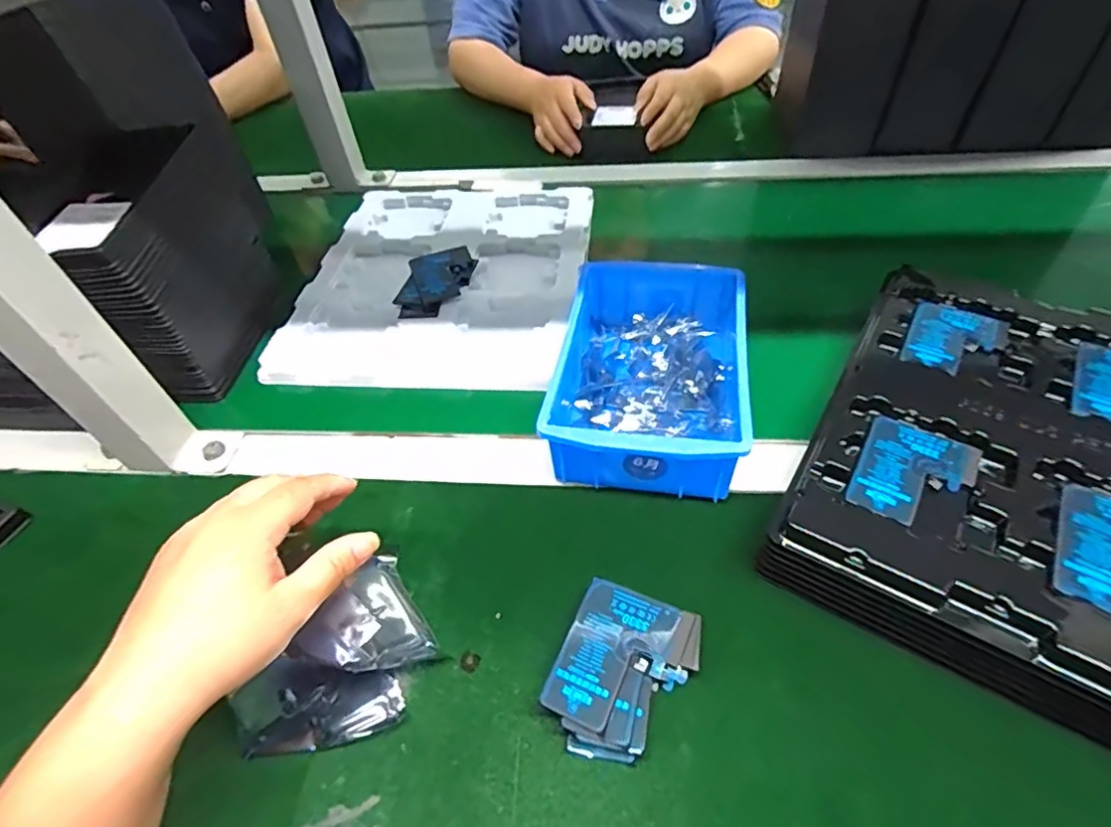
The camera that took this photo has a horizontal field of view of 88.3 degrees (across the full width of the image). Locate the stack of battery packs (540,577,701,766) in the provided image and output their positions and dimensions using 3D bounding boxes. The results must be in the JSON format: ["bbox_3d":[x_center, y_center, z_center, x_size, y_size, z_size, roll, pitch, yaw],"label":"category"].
[{"bbox_3d":[0.036,0.140,0.308,0.064,0.026,0.083,17,53,20],"label":"stack of battery packs"}]

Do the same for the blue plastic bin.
[{"bbox_3d":[0.071,-0.035,0.431,0.127,0.062,0.198,5,49,11],"label":"blue plastic bin"}]

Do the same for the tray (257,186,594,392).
[{"bbox_3d":[-0.111,-0.149,0.581,0.266,0.022,0.311,2,49,8],"label":"tray"}]

